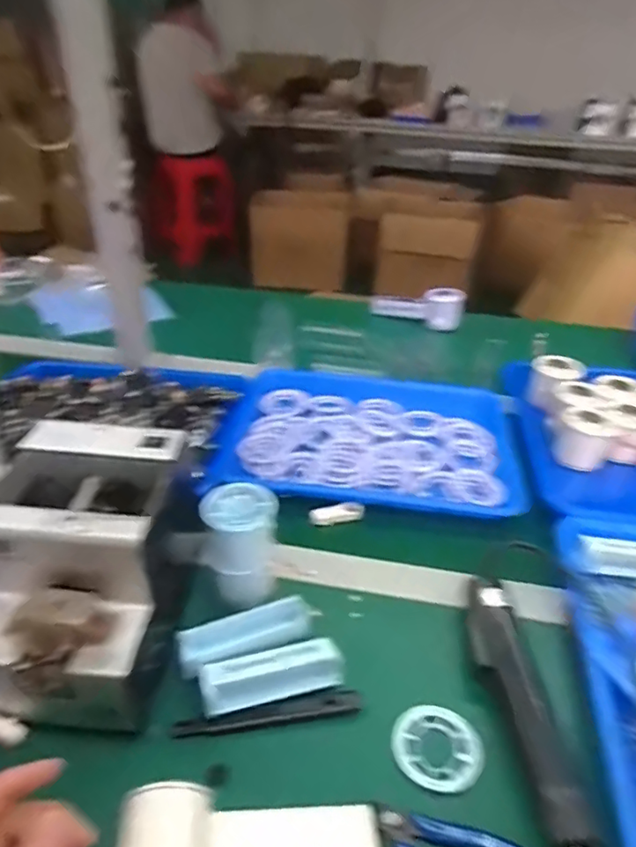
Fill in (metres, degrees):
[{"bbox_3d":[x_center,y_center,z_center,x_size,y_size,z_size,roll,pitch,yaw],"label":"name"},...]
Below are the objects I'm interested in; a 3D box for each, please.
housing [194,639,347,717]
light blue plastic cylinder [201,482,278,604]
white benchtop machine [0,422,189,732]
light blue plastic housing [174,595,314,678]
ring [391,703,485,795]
[{"bbox_3d":[-0.034,0.192,0.439,0.108,0.018,0.033,-9,37,-14],"label":"housing"},{"bbox_3d":[-0.066,0.103,0.497,0.058,0.092,0.050,-4,36,-8],"label":"light blue plastic cylinder"},{"bbox_3d":[-0.177,0.109,0.443,0.130,0.141,0.181,4,36,4],"label":"white benchtop machine"},{"bbox_3d":[-0.058,0.168,0.463,0.110,0.023,0.034,-15,39,-22],"label":"light blue plastic housing"},{"bbox_3d":[0.088,0.235,0.417,0.062,0.008,0.062,1,35,-1],"label":"ring"}]

